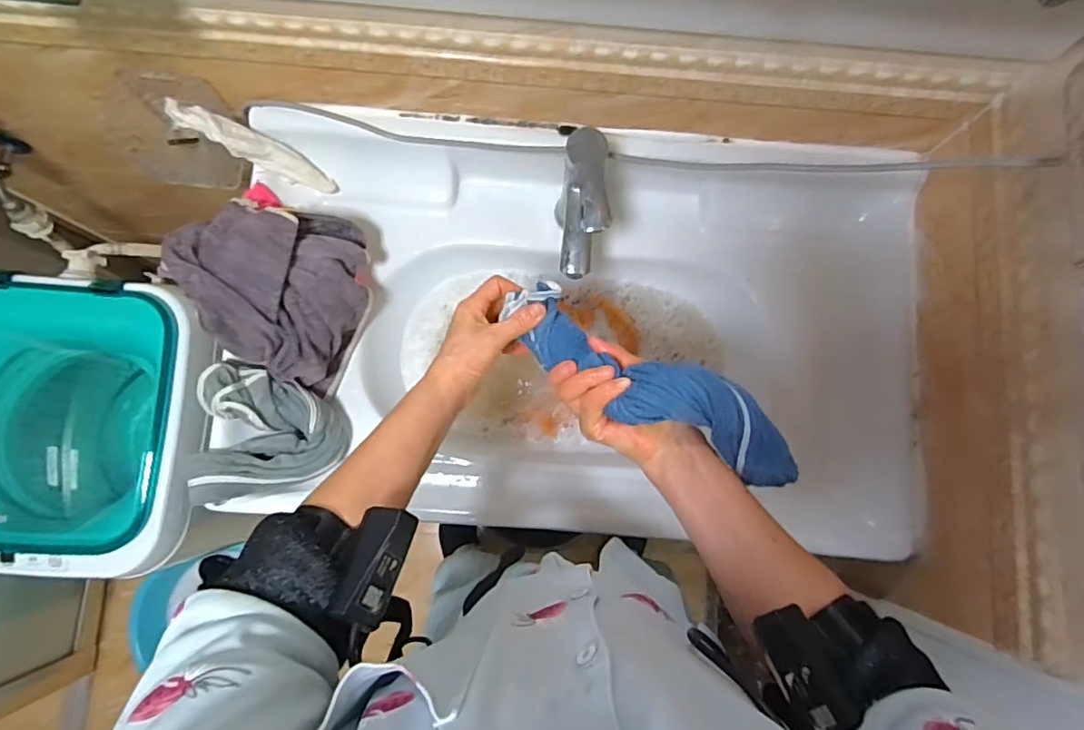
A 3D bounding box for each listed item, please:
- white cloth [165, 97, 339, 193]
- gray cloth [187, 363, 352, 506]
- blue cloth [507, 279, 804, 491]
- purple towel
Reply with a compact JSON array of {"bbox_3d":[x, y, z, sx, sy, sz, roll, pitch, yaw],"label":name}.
[{"bbox_3d":[-0.340,-0.257,0.683,0.188,0.029,0.034,22,81,-33],"label":"white cloth"},{"bbox_3d":[-0.314,0.068,0.648,0.155,0.061,0.142,-14,82,-3],"label":"gray cloth"},{"bbox_3d":[0.081,0.018,0.459,0.251,0.066,0.070,31,83,17],"label":"blue cloth"},{"bbox_3d":[-0.301,-0.096,0.653,0.181,0.132,0.191,25,82,3],"label":"purple towel"}]

